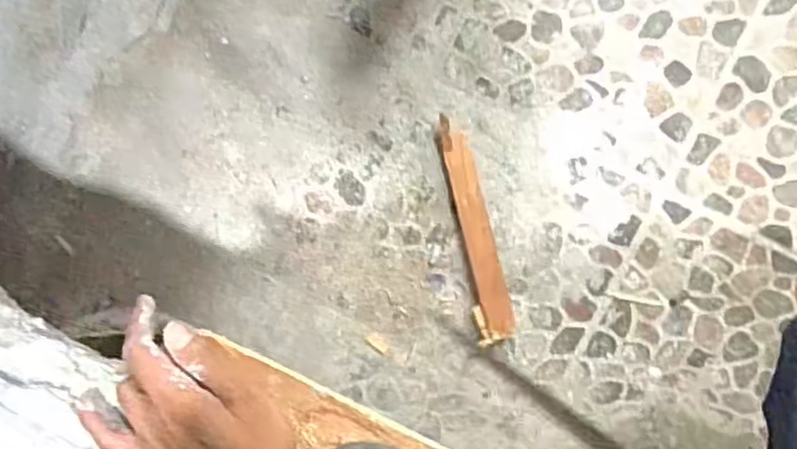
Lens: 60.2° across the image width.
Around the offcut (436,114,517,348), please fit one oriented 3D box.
[{"bbox_3d":[0.101,0.006,0.888,0.047,0.028,0.285,-12,91,4],"label":"offcut"}]

